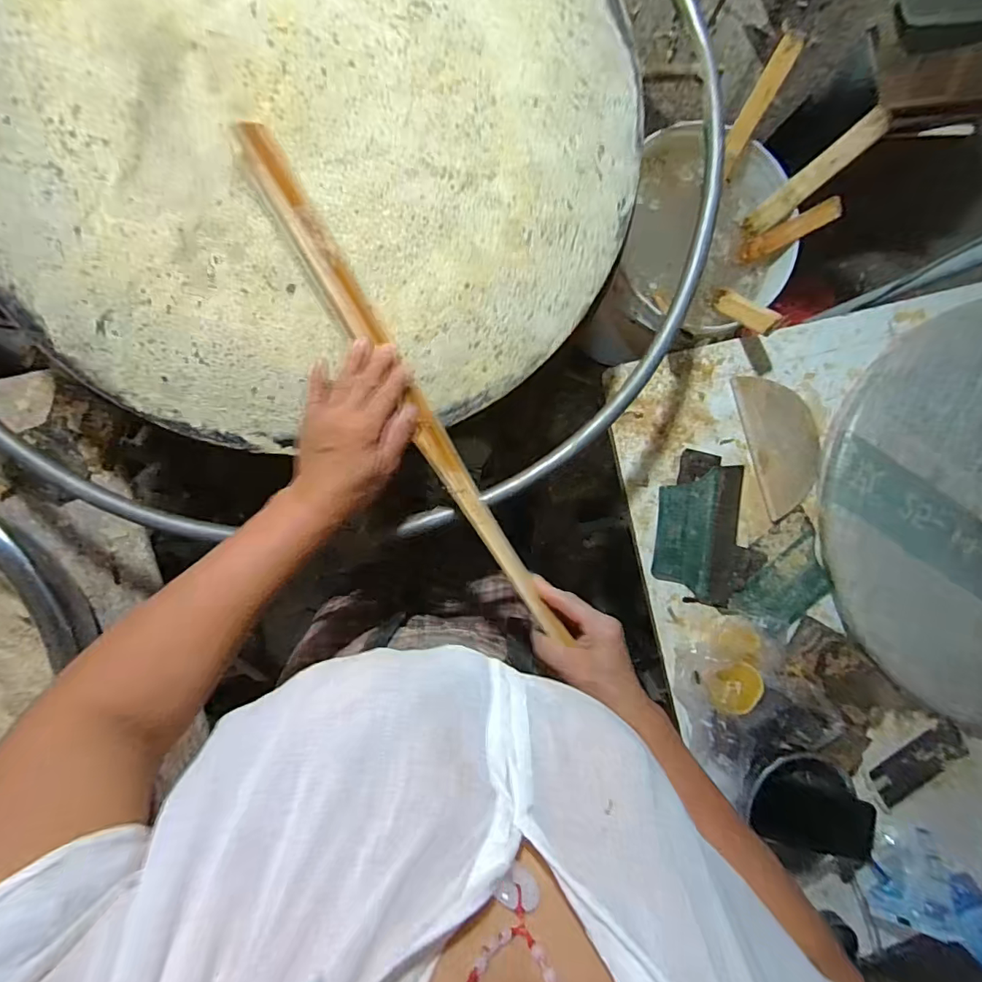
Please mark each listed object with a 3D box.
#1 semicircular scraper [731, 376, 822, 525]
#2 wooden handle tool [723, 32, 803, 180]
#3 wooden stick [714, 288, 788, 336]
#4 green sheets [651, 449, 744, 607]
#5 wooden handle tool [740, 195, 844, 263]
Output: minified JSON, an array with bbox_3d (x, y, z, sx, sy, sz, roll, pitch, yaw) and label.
[{"bbox_3d":[0.428,-0.071,0.740,0.103,0.011,0.205,-16,91,-6],"label":"semicircular scraper"},{"bbox_3d":[0.354,-0.511,0.683,0.030,0.156,0.022,13,51,-6],"label":"wooden handle tool"},{"bbox_3d":[0.354,-0.253,0.710,0.007,0.140,0.031,18,120,-29],"label":"wooden stick"},{"bbox_3d":[0.296,0.052,0.721,0.123,0.013,0.208,6,89,-6],"label":"green sheets"},{"bbox_3d":[0.430,-0.373,0.729,0.019,0.129,0.033,-17,92,-41],"label":"wooden handle tool"}]

